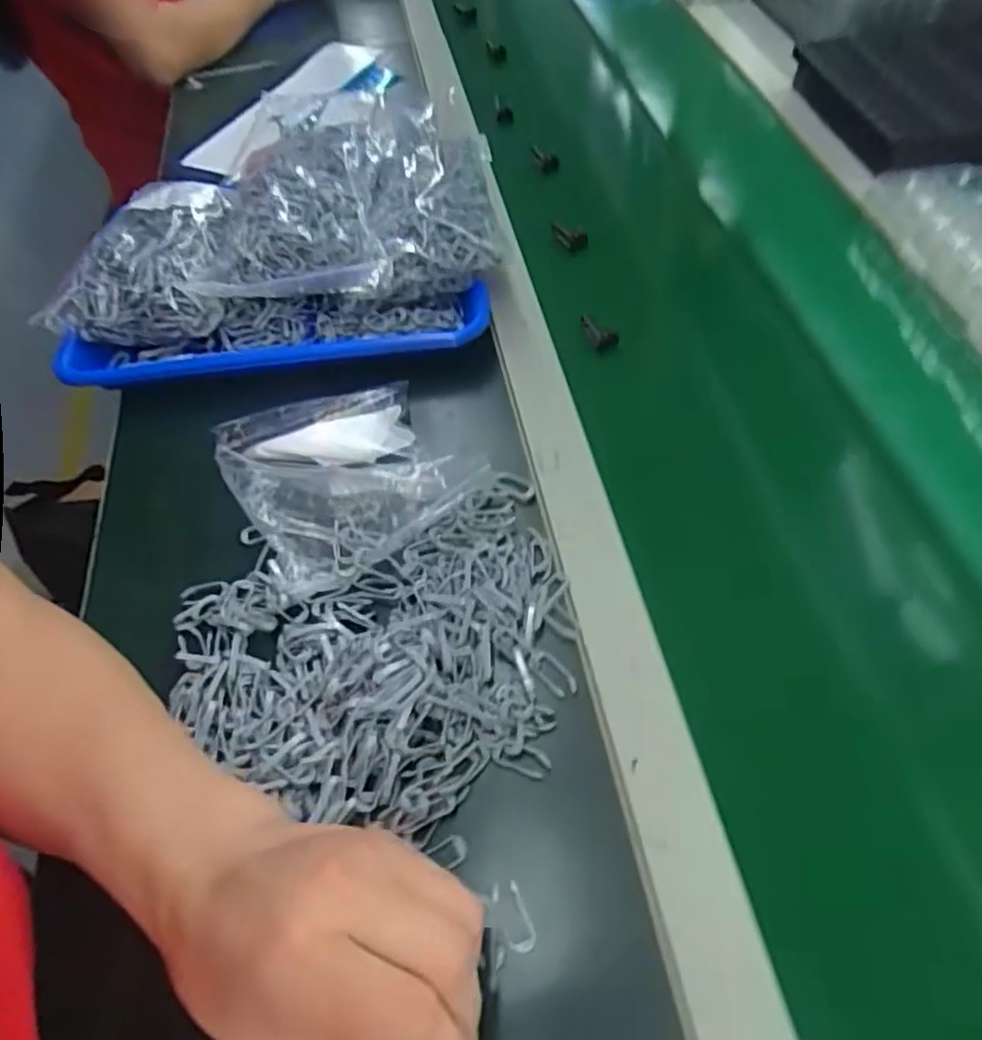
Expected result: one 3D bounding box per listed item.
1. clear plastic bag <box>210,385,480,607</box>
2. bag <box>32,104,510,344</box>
[{"bbox_3d":[-0.101,-0.038,0.468,0.136,0.023,0.157,-28,58,-15],"label":"clear plastic bag"},{"bbox_3d":[-0.167,-0.241,0.570,0.339,0.069,0.195,-7,55,-1],"label":"bag"}]

